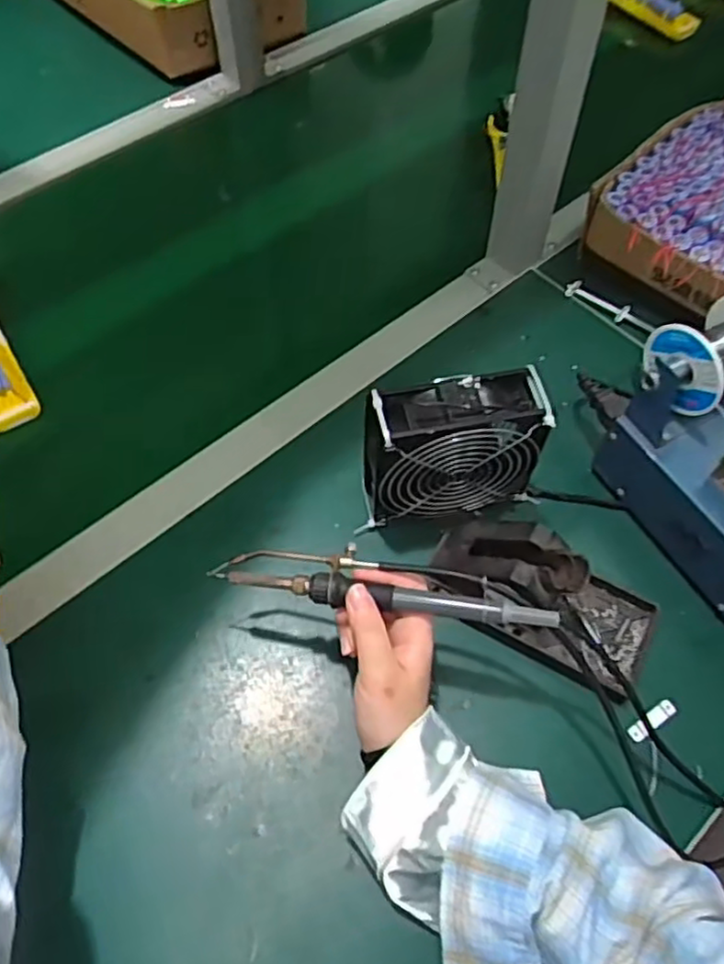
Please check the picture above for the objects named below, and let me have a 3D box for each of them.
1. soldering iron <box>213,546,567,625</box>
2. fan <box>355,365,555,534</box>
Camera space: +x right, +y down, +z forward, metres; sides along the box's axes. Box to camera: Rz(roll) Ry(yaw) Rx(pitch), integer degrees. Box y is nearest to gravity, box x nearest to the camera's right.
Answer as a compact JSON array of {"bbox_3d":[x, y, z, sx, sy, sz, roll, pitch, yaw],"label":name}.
[{"bbox_3d":[0.011,0.063,0.439,0.211,0.016,0.038,8,58,13],"label":"soldering iron"},{"bbox_3d":[0.063,-0.021,0.513,0.125,0.126,0.051,-10,59,-7],"label":"fan"}]

